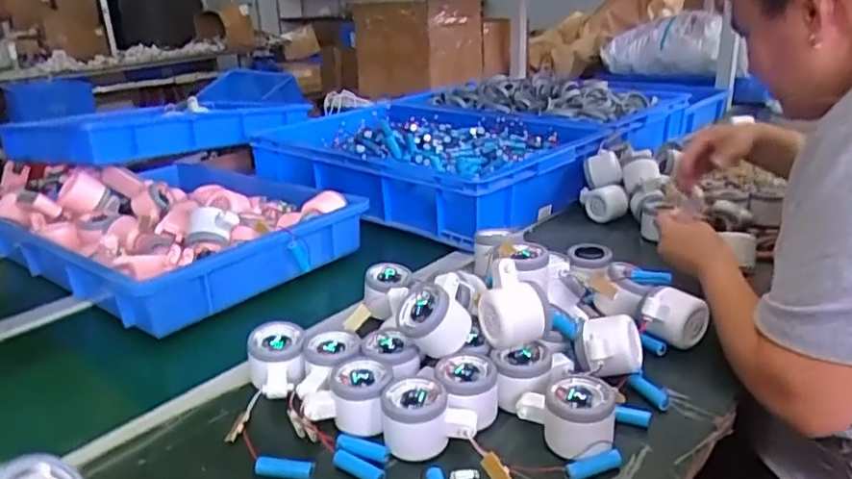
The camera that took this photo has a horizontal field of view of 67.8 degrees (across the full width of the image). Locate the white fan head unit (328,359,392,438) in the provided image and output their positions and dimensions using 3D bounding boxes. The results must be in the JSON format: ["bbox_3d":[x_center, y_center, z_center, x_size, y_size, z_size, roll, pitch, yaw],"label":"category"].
[{"bbox_3d":[-0.061,0.146,0.598,0.059,0.042,0.068,-6,22,-8],"label":"white fan head unit"}]

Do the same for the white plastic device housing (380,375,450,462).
[{"bbox_3d":[-0.011,0.157,0.568,0.056,0.045,0.054,-4,22,-3],"label":"white plastic device housing"}]

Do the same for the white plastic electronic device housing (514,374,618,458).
[{"bbox_3d":[0.129,0.152,0.564,0.066,0.047,0.085,-18,26,-33],"label":"white plastic electronic device housing"}]

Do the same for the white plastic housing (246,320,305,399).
[{"bbox_3d":[-0.154,0.124,0.651,0.056,0.046,0.076,-4,24,-9],"label":"white plastic housing"}]

